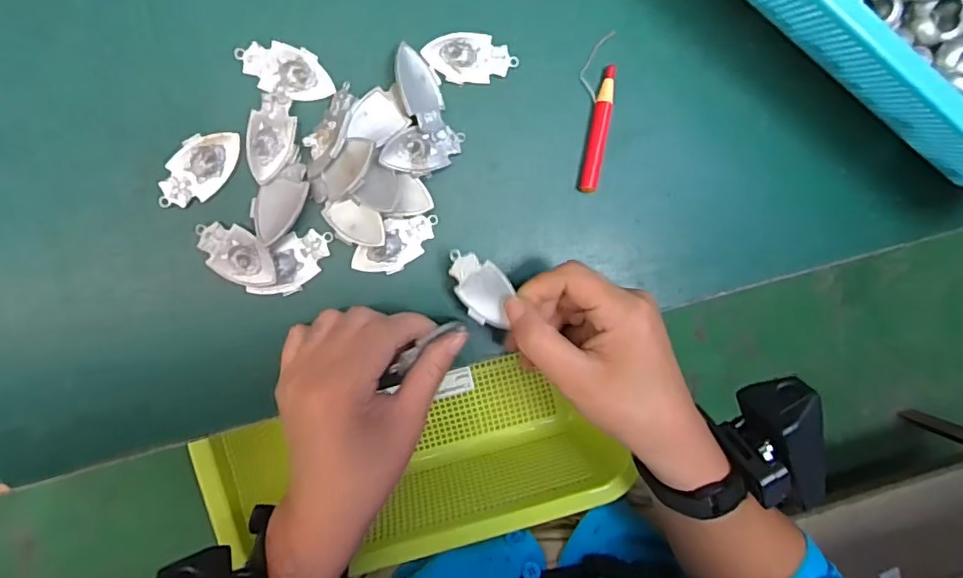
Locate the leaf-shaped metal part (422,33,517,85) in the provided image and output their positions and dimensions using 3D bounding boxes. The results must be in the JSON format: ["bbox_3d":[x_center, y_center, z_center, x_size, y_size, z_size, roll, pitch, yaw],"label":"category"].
[{"bbox_3d":[-0.005,-0.117,0.281,0.046,0.007,0.024,-1,96,-8],"label":"leaf-shaped metal part"}]

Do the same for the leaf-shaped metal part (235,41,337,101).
[{"bbox_3d":[-0.095,-0.106,0.270,0.045,0.004,0.024,8,95,-9],"label":"leaf-shaped metal part"}]

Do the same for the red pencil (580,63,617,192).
[{"bbox_3d":[0.062,-0.084,0.294,0.010,0.008,0.065,9,95,-9],"label":"red pencil"}]

